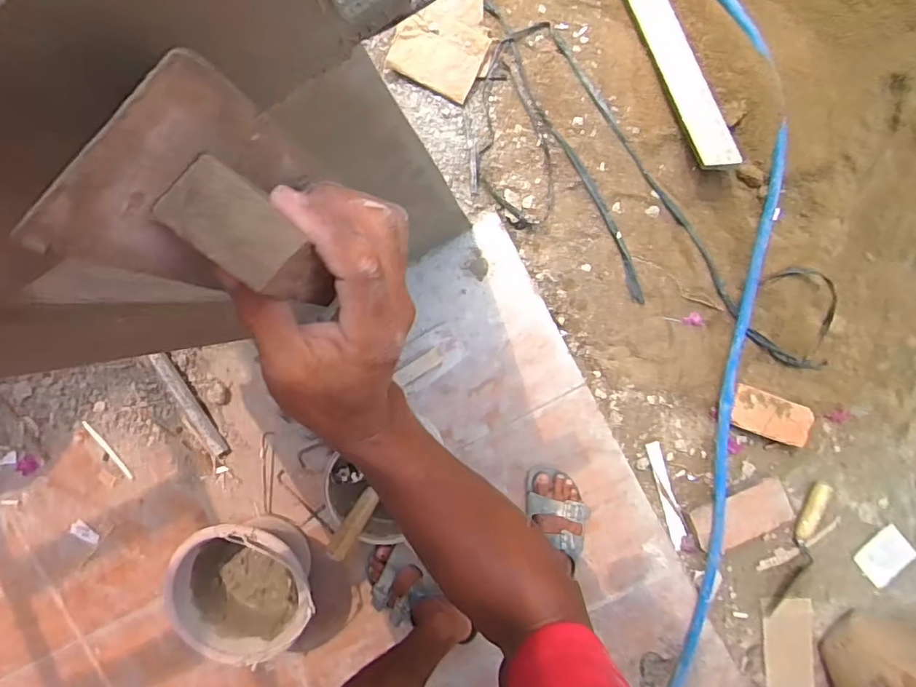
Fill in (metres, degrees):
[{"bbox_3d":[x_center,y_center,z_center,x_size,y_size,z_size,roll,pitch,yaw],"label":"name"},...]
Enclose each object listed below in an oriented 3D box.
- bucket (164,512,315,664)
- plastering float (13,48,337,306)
[{"bbox_3d":[-0.380,0.429,0.983,0.245,0.173,0.232,0,95,6],"label":"bucket"},{"bbox_3d":[-0.084,-0.043,0.194,0.048,0.091,0.079,44,94,0],"label":"plastering float"}]

